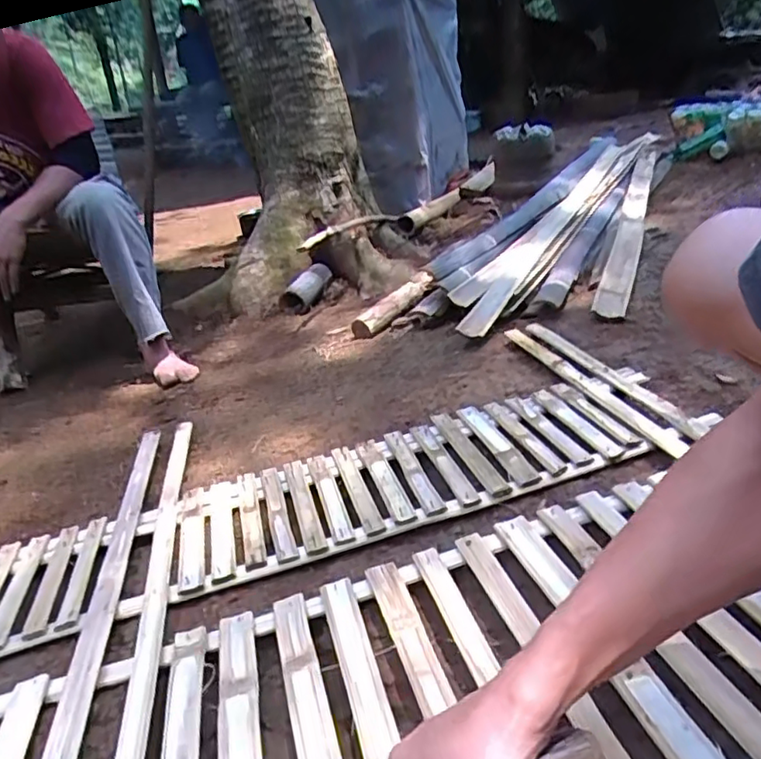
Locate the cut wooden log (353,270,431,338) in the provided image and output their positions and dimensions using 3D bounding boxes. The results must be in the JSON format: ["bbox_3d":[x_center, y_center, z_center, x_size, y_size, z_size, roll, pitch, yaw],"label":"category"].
[{"bbox_3d":[0.030,-0.185,1.521,0.251,0.056,0.047,-40,36,-28],"label":"cut wooden log"}]

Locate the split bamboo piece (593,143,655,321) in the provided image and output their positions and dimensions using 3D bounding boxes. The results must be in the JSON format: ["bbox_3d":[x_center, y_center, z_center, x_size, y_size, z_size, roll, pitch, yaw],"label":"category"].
[{"bbox_3d":[0.736,-0.493,1.788,0.066,0.023,1.442,14,35,18],"label":"split bamboo piece"}]

